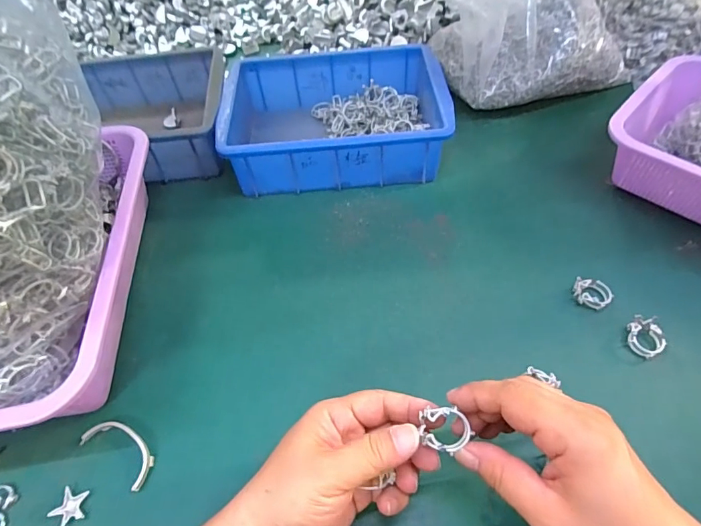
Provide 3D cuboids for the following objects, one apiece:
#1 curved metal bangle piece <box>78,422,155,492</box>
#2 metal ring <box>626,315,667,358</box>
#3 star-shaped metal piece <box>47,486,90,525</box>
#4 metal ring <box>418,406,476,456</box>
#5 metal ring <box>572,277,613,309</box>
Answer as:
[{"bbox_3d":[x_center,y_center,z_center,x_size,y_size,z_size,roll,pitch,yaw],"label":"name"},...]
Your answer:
[{"bbox_3d":[-0.173,0.139,0.316,0.065,0.009,0.027,26,60,21],"label":"curved metal bangle piece"},{"bbox_3d":[0.243,0.061,0.347,0.025,0.015,0.031,-3,54,1],"label":"metal ring"},{"bbox_3d":[-0.197,0.172,0.295,0.022,0.005,0.023,4,54,7],"label":"star-shaped metal piece"},{"bbox_3d":[0.055,0.095,0.242,0.028,0.011,0.022,16,56,15],"label":"metal ring"},{"bbox_3d":[0.215,0.028,0.374,0.032,0.014,0.026,2,54,5],"label":"metal ring"}]

